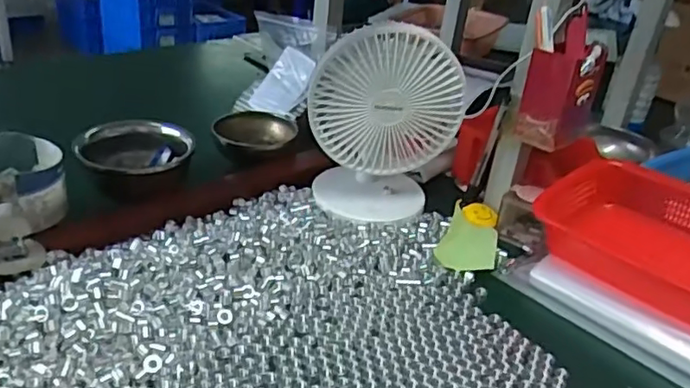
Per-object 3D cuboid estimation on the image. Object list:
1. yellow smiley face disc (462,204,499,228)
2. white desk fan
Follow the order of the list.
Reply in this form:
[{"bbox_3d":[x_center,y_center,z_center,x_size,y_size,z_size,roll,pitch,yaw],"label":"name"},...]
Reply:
[{"bbox_3d":[0.158,0.026,0.707,0.039,0.012,0.040,10,30,3],"label":"yellow smiley face disc"},{"bbox_3d":[0.043,-0.083,0.676,0.164,0.202,0.094,7,30,-2],"label":"white desk fan"}]

